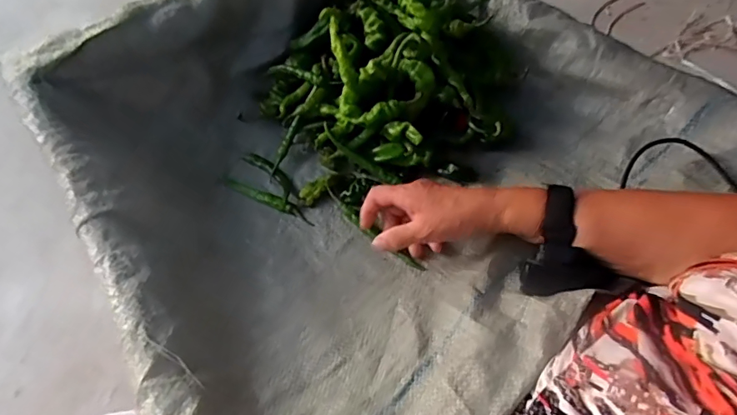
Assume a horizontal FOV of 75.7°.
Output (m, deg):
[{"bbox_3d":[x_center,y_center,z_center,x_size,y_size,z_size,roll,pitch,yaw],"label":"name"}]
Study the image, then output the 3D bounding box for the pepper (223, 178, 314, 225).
[{"bbox_3d":[-0.122,-0.010,0.573,0.128,0.016,0.017,20,60,21],"label":"pepper"}]

